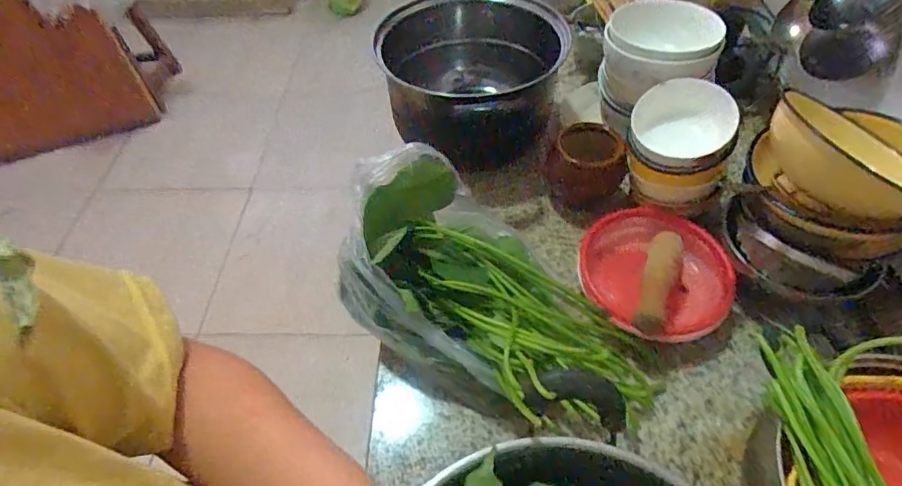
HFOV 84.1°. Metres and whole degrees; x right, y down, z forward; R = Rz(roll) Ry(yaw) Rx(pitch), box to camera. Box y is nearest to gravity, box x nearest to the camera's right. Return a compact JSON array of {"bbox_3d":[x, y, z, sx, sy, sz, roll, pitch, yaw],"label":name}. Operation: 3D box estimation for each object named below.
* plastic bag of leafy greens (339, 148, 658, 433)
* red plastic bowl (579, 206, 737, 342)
[{"bbox_3d":[0.044,0.066,0.537,0.359,0.174,0.189,34,61,25],"label":"plastic bag of leafy greens"},{"bbox_3d":[0.257,0.042,0.629,0.167,0.068,0.177,-2,53,2],"label":"red plastic bowl"}]

